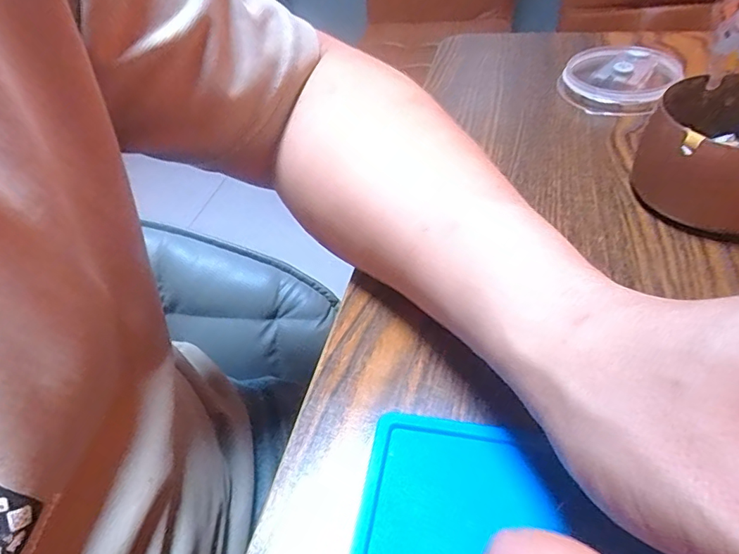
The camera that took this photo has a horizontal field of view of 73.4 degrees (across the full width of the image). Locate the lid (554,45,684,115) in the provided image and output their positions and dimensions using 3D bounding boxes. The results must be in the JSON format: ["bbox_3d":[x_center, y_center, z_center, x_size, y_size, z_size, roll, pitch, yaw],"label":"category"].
[{"bbox_3d":[0.186,-0.150,0.370,0.073,0.016,0.080,-4,45,4],"label":"lid"}]

